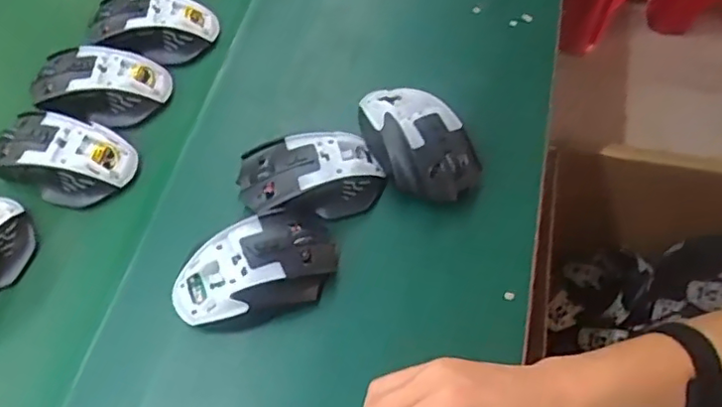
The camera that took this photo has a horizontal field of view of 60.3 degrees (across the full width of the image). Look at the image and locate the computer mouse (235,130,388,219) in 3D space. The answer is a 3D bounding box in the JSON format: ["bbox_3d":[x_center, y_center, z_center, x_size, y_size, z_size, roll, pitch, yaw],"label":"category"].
[{"bbox_3d":[-0.038,-0.022,0.487,0.109,0.034,0.063,-11,60,-7],"label":"computer mouse"}]

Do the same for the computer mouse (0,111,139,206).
[{"bbox_3d":[-0.245,-0.038,0.503,0.111,0.038,0.070,13,60,7],"label":"computer mouse"}]

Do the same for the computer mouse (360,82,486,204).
[{"bbox_3d":[0.046,-0.053,0.506,0.071,0.040,0.109,-23,62,-14],"label":"computer mouse"}]

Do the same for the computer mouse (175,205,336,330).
[{"bbox_3d":[-0.076,0.046,0.448,0.119,0.040,0.068,-22,62,-13],"label":"computer mouse"}]

